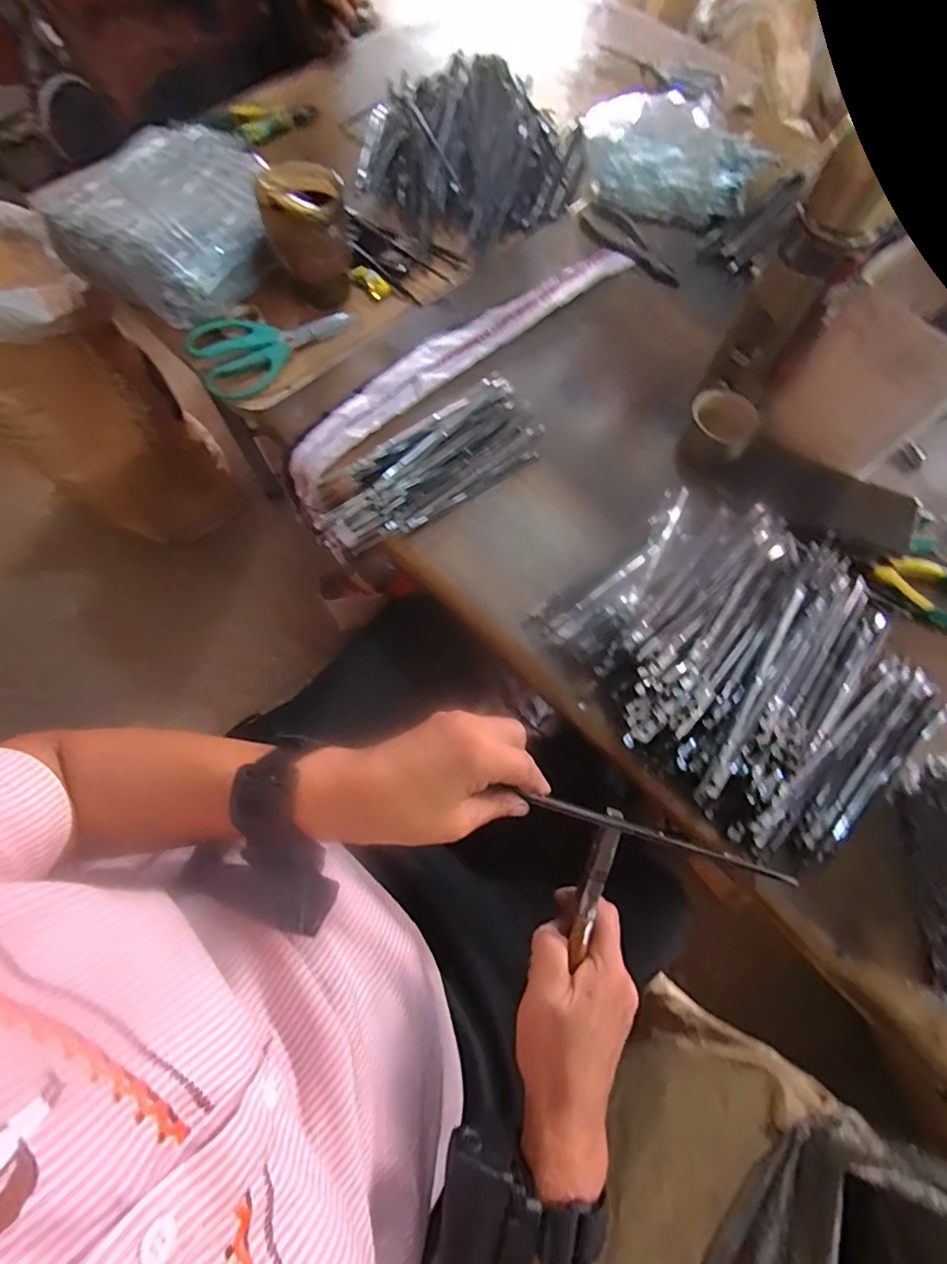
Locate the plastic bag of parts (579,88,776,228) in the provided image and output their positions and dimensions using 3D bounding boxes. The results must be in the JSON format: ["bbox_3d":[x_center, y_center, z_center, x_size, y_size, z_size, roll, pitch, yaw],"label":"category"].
[{"bbox_3d":[0.243,-0.592,0.650,0.230,0.064,0.146,18,70,4],"label":"plastic bag of parts"}]

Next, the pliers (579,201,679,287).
[{"bbox_3d":[0.189,-0.469,0.628,0.054,0.008,0.163,-35,75,-13],"label":"pliers"}]

